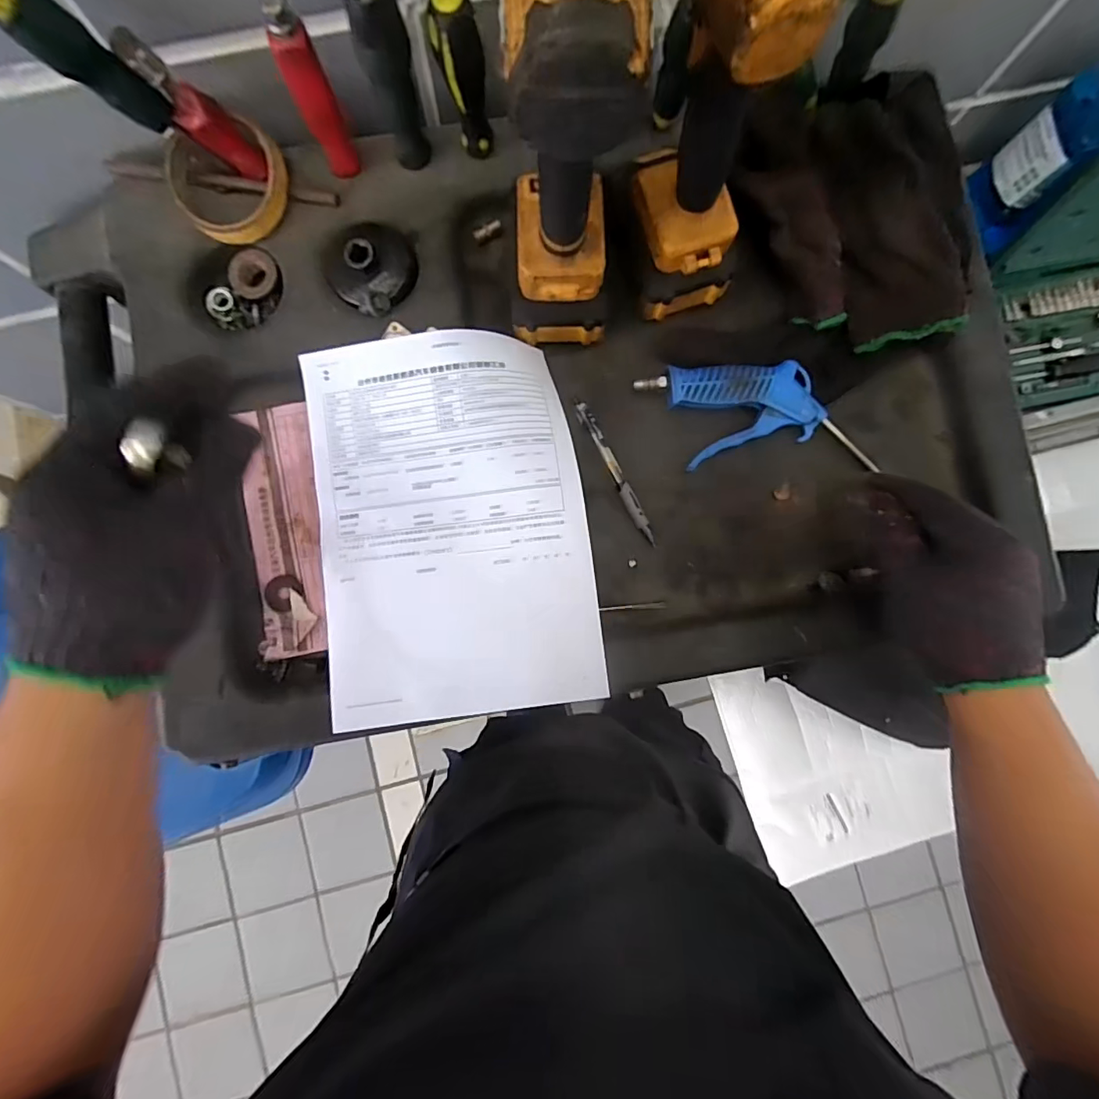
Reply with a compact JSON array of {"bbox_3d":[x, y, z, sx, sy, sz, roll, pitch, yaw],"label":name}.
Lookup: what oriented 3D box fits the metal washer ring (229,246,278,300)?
[{"bbox_3d":[-0.242,-0.225,0.418,0.036,0.010,0.039,0,87,-2],"label":"metal washer ring"}]

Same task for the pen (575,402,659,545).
[{"bbox_3d":[0.055,-0.066,0.432,0.013,0.008,0.137,-28,88,-3],"label":"pen"}]

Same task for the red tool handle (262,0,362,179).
[{"bbox_3d":[-0.164,-0.316,0.363,0.025,0.118,0.018,-19,87,-3],"label":"red tool handle"}]

